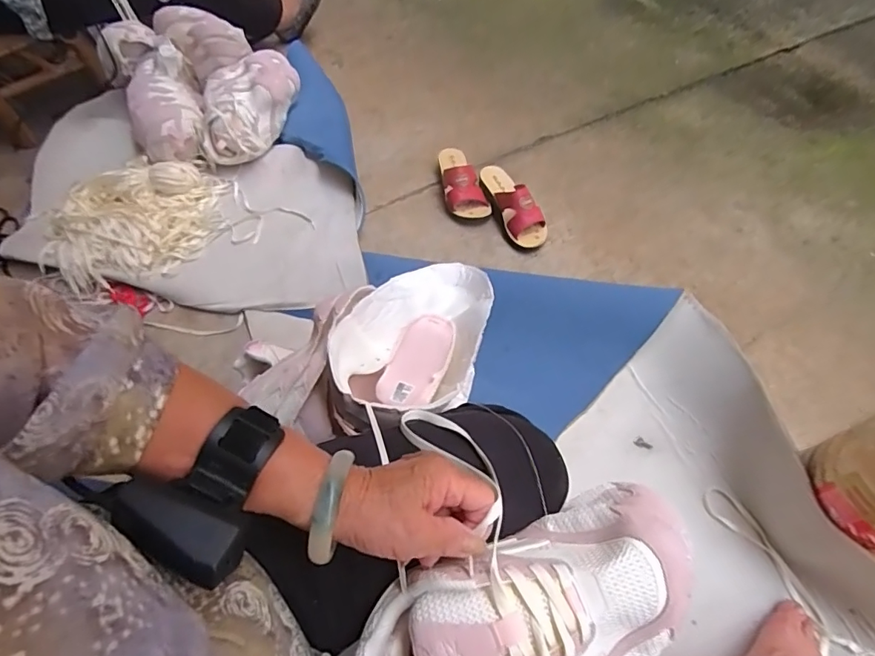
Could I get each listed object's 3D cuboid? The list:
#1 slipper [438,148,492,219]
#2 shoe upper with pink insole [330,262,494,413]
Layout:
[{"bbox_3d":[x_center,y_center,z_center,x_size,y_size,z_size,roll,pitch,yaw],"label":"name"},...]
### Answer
[{"bbox_3d":[0.047,-0.335,1.092,0.086,0.070,0.217,-13,59,-7],"label":"slipper"},{"bbox_3d":[-0.024,0.011,0.575,0.159,0.090,0.209,10,60,11],"label":"shoe upper with pink insole"}]

